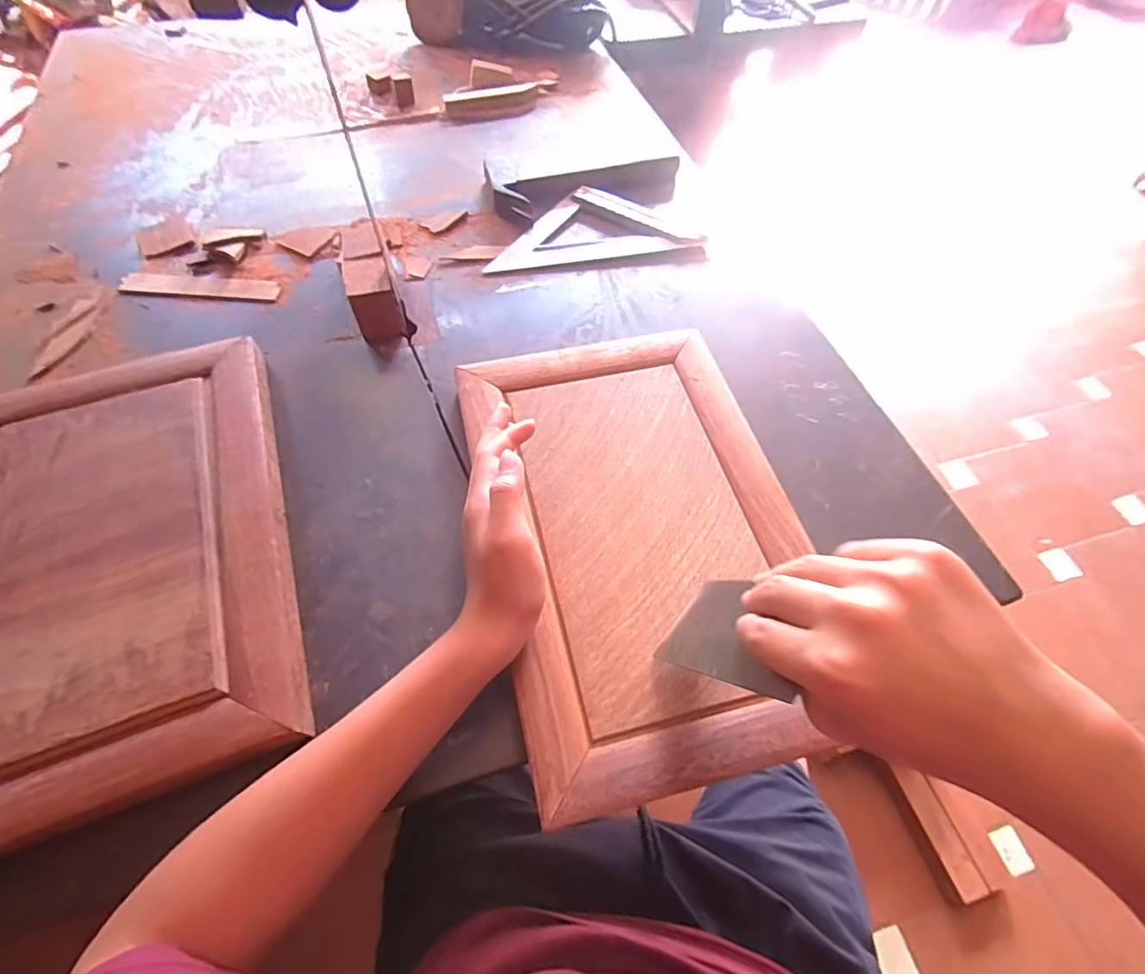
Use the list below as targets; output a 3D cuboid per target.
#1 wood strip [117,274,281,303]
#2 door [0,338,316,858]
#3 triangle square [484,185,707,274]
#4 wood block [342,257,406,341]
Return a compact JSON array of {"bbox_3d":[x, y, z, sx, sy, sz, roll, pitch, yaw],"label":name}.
[{"bbox_3d":[-0.399,-0.214,0.593,0.165,0.007,0.028,4,63,0],"label":"wood strip"},{"bbox_3d":[-0.348,0.047,0.412,0.245,0.031,0.368,-18,61,-12],"label":"door"},{"bbox_3d":[0.018,-0.311,0.655,0.245,0.014,0.119,-9,60,-7],"label":"triangle square"},{"bbox_3d":[-0.197,-0.186,0.546,0.043,0.057,0.061,-17,60,-11],"label":"wood block"}]

